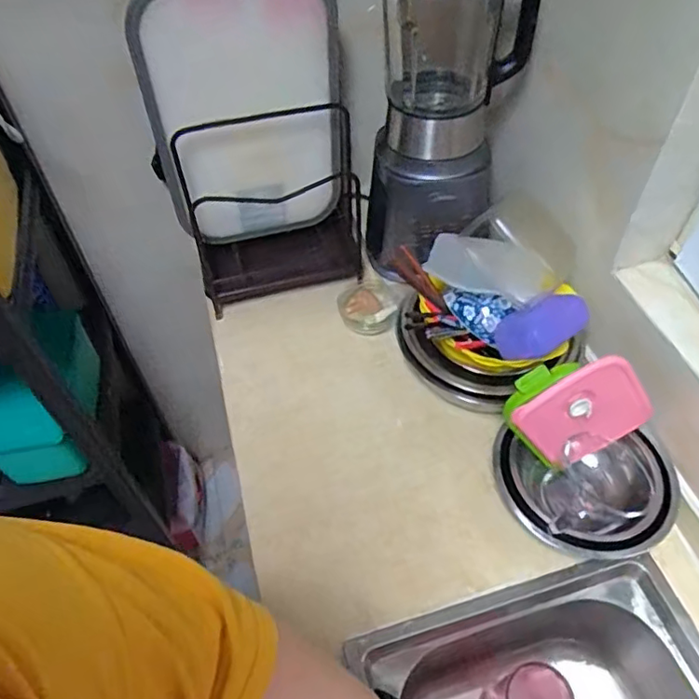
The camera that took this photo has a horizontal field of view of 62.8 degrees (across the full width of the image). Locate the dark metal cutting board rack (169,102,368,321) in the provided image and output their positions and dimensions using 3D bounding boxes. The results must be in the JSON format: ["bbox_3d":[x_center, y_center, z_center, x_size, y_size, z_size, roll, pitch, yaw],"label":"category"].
[{"bbox_3d":[-0.120,-0.229,0.930,0.270,0.316,0.141,-13,52,-9],"label":"dark metal cutting board rack"}]

